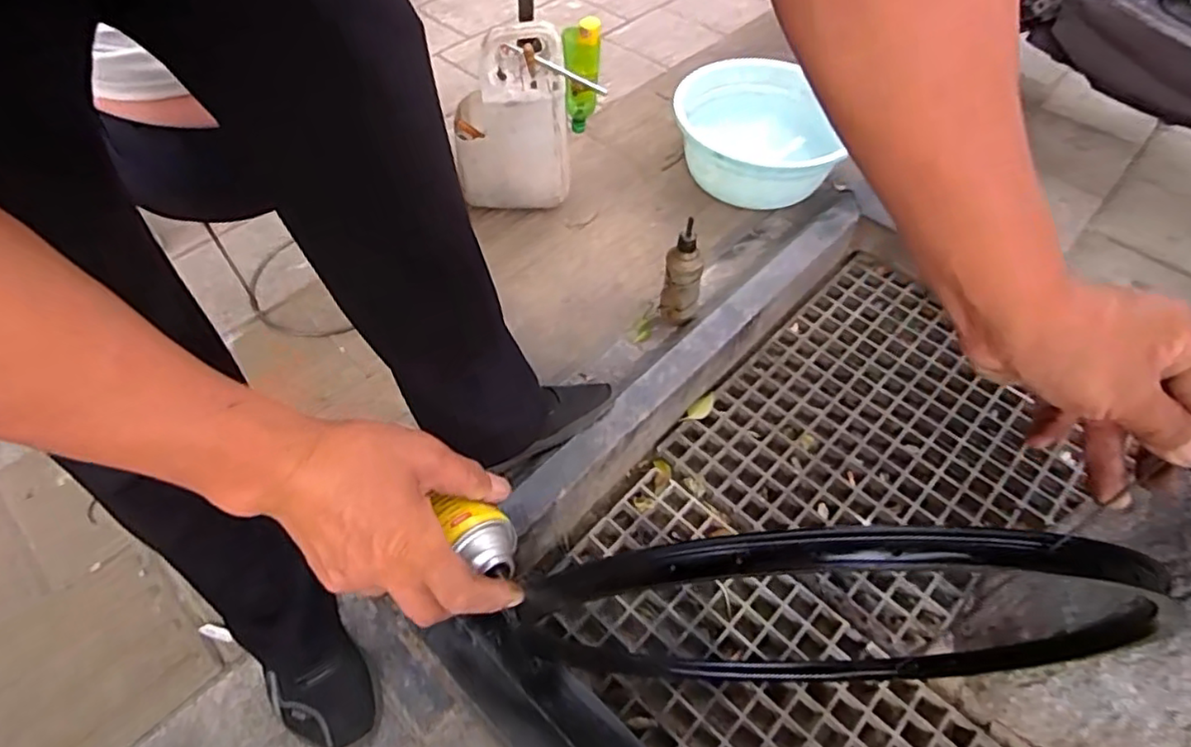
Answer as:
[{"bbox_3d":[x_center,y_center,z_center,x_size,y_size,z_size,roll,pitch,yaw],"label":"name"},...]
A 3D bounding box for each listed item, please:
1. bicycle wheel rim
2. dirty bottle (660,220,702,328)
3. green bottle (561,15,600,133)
[{"bbox_3d":[0.209,0.254,0.614,0.591,0.554,0.039,2,54,1],"label":"bicycle wheel rim"},{"bbox_3d":[0.149,-0.157,1.066,0.069,0.177,0.052,12,55,9],"label":"dirty bottle"},{"bbox_3d":[-0.027,-0.532,1.146,0.065,0.199,0.059,0,54,0],"label":"green bottle"}]

